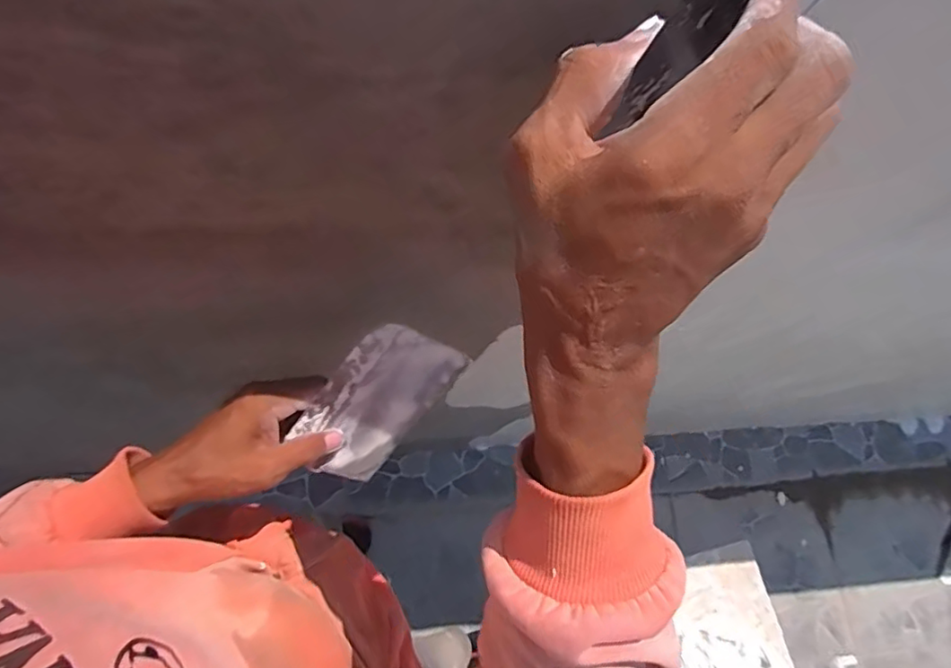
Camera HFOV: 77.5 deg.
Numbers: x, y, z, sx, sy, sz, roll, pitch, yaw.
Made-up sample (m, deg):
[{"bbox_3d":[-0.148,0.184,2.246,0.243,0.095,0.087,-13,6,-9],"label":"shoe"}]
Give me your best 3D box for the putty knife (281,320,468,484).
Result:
[{"bbox_3d":[-0.078,0.056,0.456,0.139,0.091,0.005,-49,43,10],"label":"putty knife"}]

